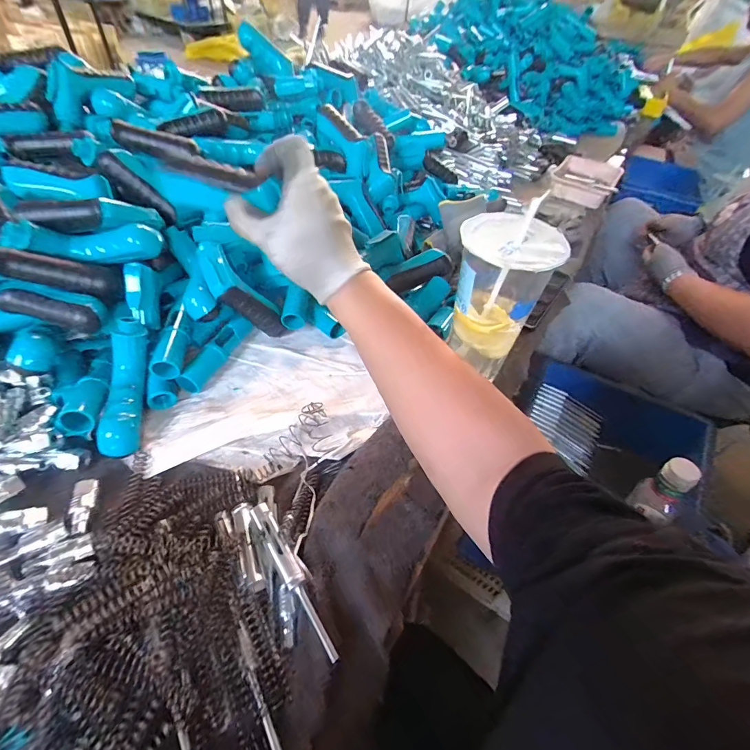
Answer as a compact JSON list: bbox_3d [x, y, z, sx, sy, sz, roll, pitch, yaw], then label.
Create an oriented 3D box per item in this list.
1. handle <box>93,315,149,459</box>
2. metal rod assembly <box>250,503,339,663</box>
[{"bbox_3d":[-0.266,0.013,0.418,0.033,0.036,0.141,-2,74,-8],"label":"handle"},{"bbox_3d":[-0.065,0.160,0.315,0.015,0.012,0.131,-25,56,-26],"label":"metal rod assembly"}]

